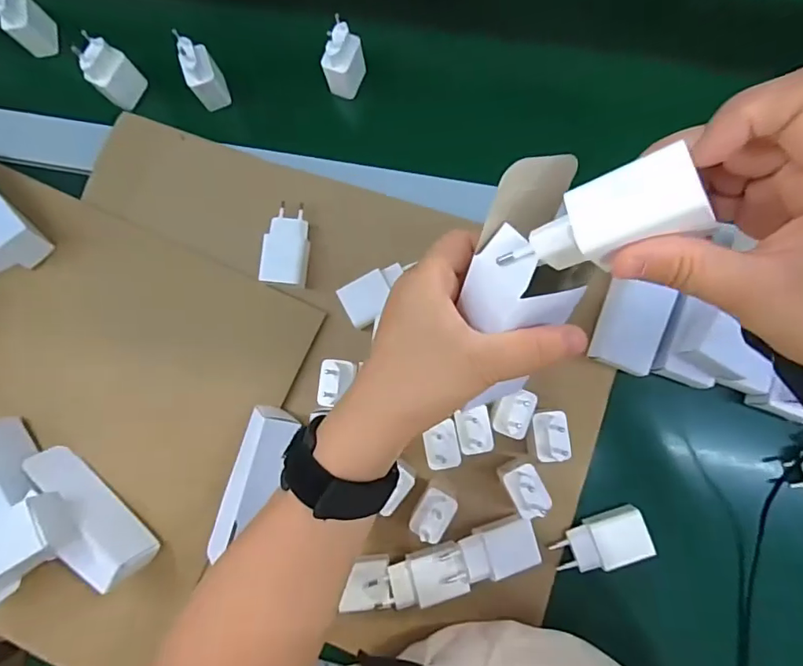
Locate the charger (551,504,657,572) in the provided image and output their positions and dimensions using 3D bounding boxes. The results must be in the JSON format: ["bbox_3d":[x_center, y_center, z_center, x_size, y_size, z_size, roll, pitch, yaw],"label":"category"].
[{"bbox_3d":[0.169,0.178,0.433,0.074,0.023,0.040,-21,83,1],"label":"charger"}]

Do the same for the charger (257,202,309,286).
[{"bbox_3d":[-0.107,-0.082,0.474,0.039,0.019,0.078,3,84,4],"label":"charger"}]

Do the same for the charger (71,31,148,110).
[{"bbox_3d":[-0.285,-0.255,0.502,0.024,0.068,0.041,36,87,7],"label":"charger"}]

